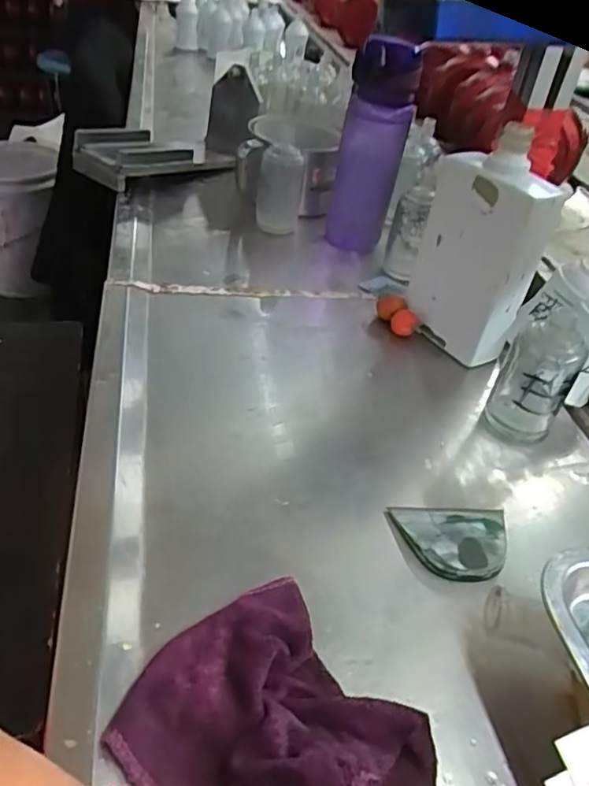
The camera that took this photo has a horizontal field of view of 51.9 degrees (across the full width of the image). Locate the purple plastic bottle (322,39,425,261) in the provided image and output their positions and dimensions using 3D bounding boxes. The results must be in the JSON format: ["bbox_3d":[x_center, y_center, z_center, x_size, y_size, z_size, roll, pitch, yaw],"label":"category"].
[{"bbox_3d":[0.091,-0.290,0.727,0.079,0.229,0.065,9,39,2],"label":"purple plastic bottle"}]

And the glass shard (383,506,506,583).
[{"bbox_3d":[0.113,0.101,0.416,0.081,0.012,0.060,-1,40,-10],"label":"glass shard"}]

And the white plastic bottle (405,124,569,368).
[{"bbox_3d":[0.183,-0.142,0.581,0.070,0.201,0.114,-19,46,-37],"label":"white plastic bottle"}]

